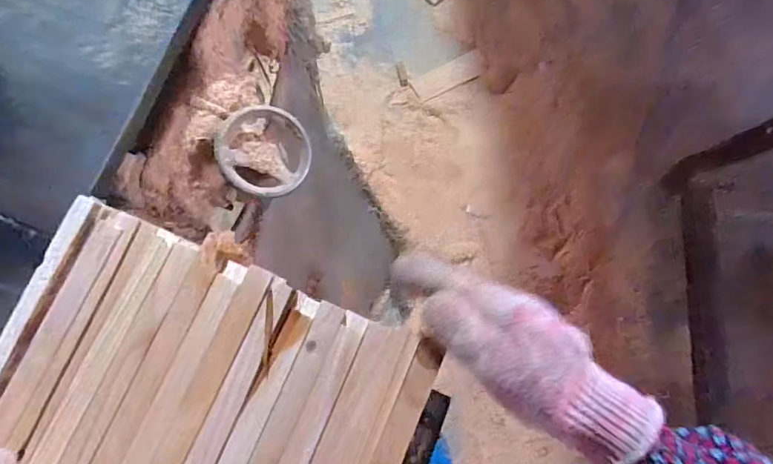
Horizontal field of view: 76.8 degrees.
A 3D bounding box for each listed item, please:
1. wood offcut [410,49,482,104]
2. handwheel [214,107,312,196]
[{"bbox_3d":[0.168,-0.415,1.300,0.198,0.017,0.071,-27,82,-7],"label":"wood offcut"},{"bbox_3d":[-0.132,-0.086,0.529,0.095,0.039,0.095,-1,93,-17],"label":"handwheel"}]

